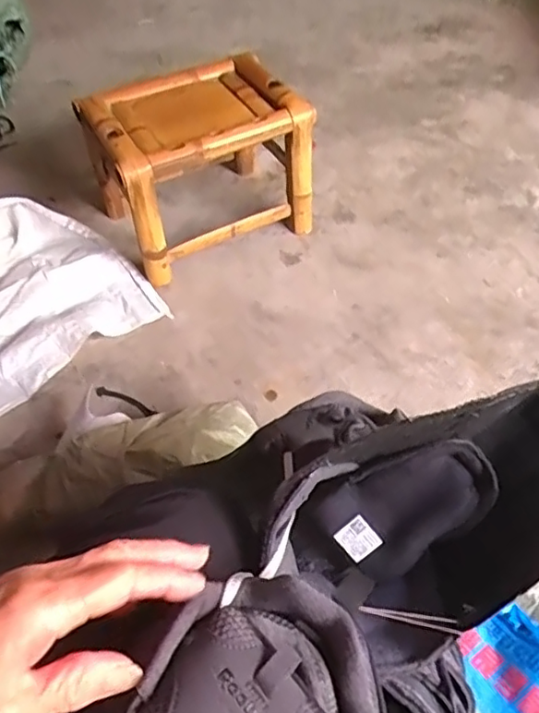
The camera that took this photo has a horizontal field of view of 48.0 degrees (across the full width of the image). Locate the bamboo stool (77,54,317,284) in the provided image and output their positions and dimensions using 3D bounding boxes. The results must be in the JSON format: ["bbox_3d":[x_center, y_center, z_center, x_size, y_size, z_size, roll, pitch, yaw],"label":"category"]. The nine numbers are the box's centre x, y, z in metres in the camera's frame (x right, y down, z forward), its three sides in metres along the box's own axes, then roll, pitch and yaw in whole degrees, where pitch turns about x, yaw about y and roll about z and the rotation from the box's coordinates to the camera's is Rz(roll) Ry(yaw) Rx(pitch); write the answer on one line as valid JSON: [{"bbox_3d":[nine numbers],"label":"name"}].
[{"bbox_3d":[-0.143,-0.380,1.195,0.364,0.271,0.315,-25,54,-19],"label":"bamboo stool"}]

